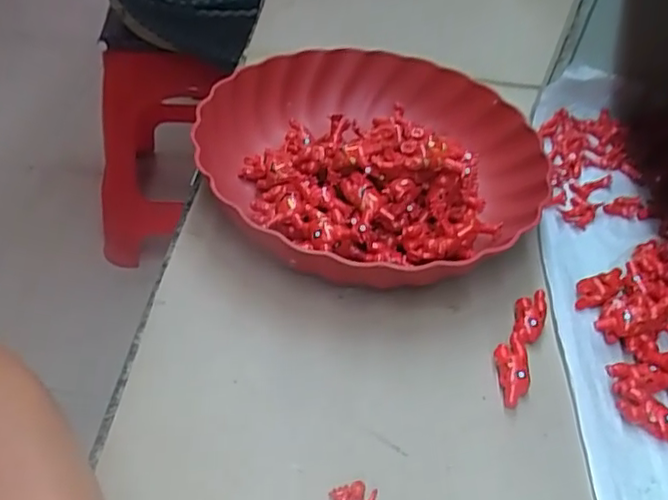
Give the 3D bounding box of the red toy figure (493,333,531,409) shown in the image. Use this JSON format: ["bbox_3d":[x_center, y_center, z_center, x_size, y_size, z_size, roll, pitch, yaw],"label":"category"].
[{"bbox_3d":[0.103,0.067,0.357,0.018,0.010,0.041,3,45,-5],"label":"red toy figure"}]

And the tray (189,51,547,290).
[{"bbox_3d":[0.025,-0.073,0.446,0.238,0.065,0.232,34,50,25],"label":"tray"}]

